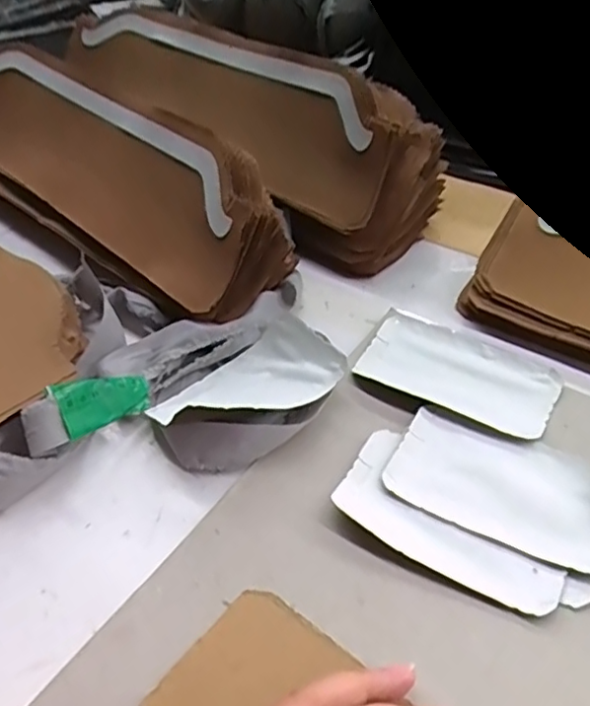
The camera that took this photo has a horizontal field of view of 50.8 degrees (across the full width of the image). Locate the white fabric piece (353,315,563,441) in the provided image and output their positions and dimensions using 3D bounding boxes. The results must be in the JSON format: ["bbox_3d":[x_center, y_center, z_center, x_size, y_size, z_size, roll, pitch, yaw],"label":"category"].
[{"bbox_3d":[0.103,0.012,0.392,0.116,0.004,0.065,20,51,24],"label":"white fabric piece"}]

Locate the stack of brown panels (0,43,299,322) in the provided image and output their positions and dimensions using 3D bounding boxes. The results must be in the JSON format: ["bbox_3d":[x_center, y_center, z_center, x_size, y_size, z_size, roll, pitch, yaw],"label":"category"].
[{"bbox_3d":[-0.178,-0.160,0.510,0.420,0.083,0.113,30,56,30],"label":"stack of brown panels"}]

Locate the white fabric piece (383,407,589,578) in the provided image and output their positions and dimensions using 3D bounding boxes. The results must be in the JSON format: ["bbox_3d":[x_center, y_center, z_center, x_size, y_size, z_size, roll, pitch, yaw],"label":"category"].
[{"bbox_3d":[0.113,0.070,0.336,0.116,0.004,0.066,20,51,24],"label":"white fabric piece"}]

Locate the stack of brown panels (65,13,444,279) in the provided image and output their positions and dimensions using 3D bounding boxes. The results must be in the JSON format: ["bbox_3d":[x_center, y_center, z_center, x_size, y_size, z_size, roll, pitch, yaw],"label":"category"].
[{"bbox_3d":[-0.058,-0.216,0.564,0.150,0.111,0.414,-33,51,-23],"label":"stack of brown panels"}]

